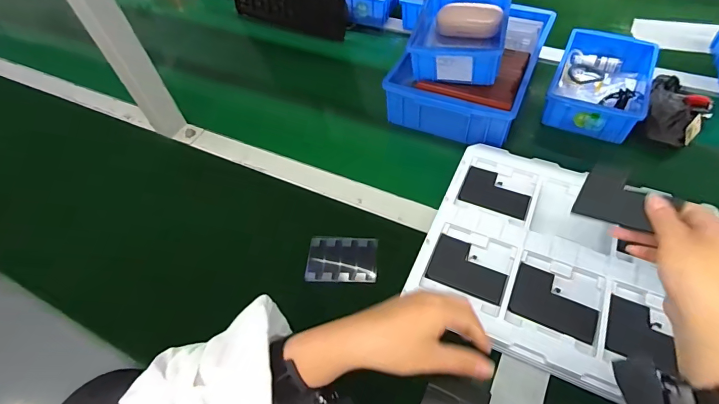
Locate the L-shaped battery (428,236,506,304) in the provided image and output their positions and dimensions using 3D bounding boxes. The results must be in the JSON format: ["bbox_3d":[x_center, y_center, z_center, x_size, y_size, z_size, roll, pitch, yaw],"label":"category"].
[{"bbox_3d":[0.134,0.082,0.478,0.089,0.007,0.064,19,58,17],"label":"L-shaped battery"}]

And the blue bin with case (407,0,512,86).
[{"bbox_3d":[0.162,-0.272,0.621,0.132,0.072,0.193,10,56,13],"label":"blue bin with case"}]

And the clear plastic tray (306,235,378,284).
[{"bbox_3d":[-0.022,0.075,0.519,0.091,0.009,0.066,-1,55,4],"label":"clear plastic tray"}]

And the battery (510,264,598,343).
[{"bbox_3d":[0.221,0.114,0.442,0.088,0.005,0.065,22,59,18],"label":"battery"}]

